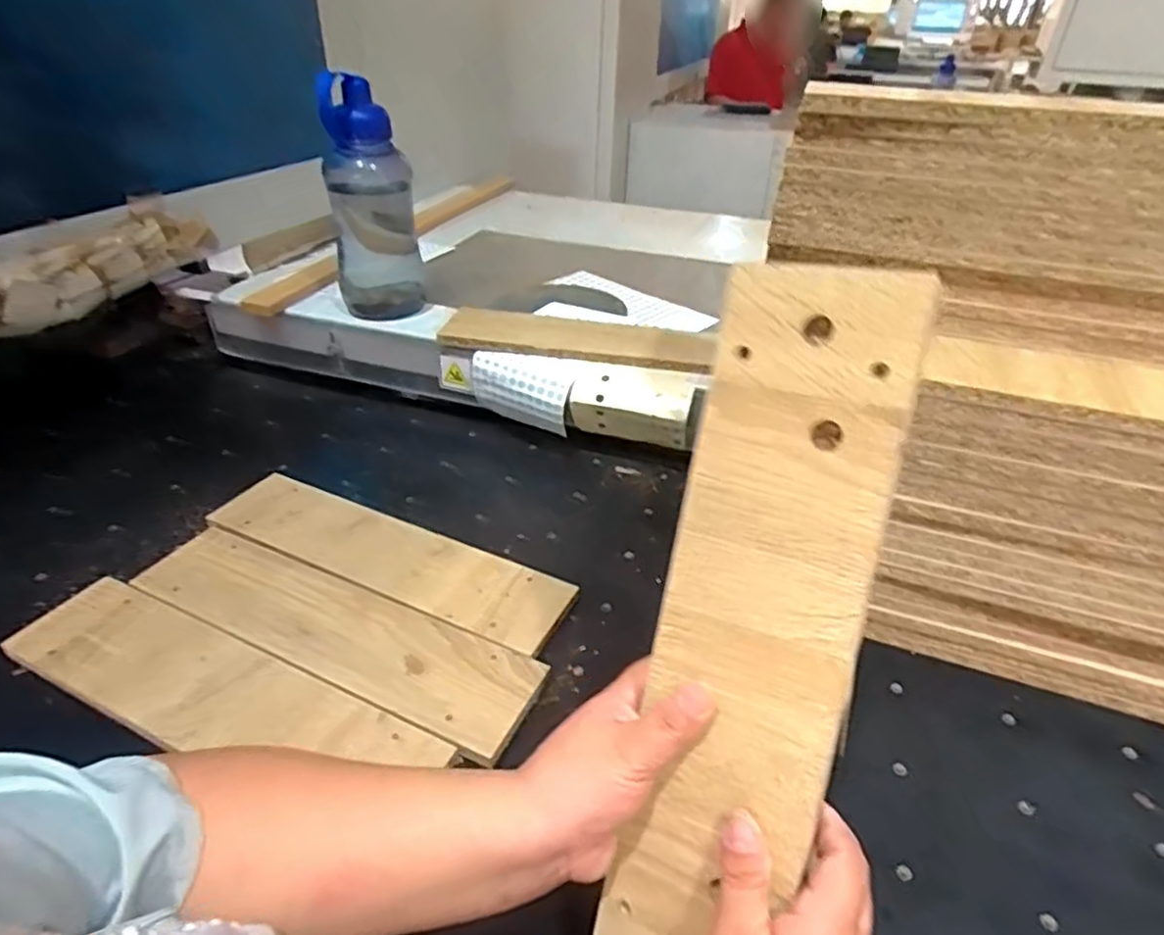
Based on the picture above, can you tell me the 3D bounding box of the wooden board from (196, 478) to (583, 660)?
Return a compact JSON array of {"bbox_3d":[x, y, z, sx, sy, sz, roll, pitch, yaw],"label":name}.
[{"bbox_3d":[-0.184,0.082,0.647,0.358,0.010,0.091,18,38,18],"label":"wooden board"}]

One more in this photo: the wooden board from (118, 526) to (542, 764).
[{"bbox_3d":[-0.207,0.131,0.570,0.365,0.019,0.092,16,37,20],"label":"wooden board"}]

